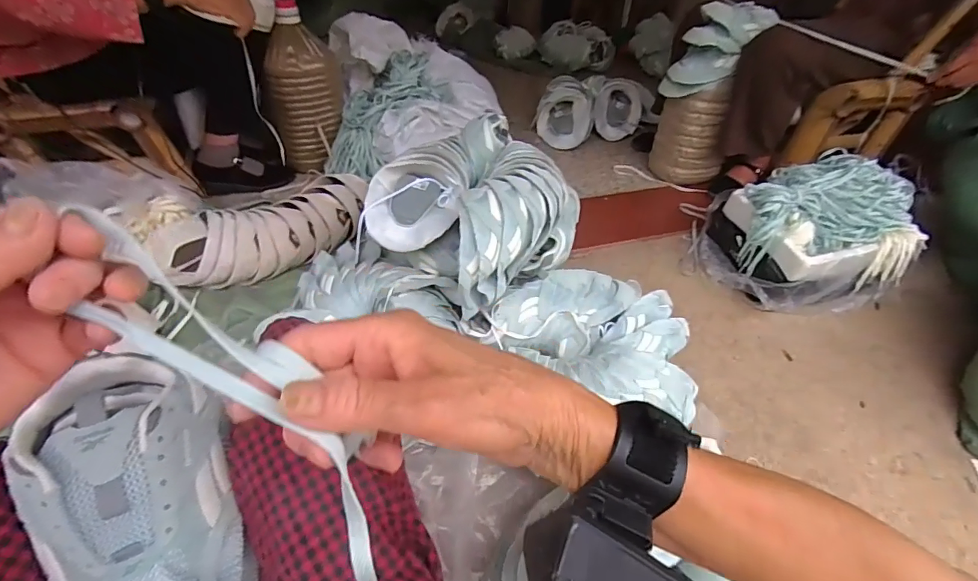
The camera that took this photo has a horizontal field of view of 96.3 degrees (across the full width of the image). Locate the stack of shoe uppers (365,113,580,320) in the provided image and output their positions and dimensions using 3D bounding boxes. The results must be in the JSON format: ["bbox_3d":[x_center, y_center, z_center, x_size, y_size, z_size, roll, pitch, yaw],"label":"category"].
[{"bbox_3d":[-0.015,-0.158,0.853,0.318,0.180,0.382,27,48,23],"label":"stack of shoe uppers"}]

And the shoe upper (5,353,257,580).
[{"bbox_3d":[-0.254,0.166,0.321,0.115,0.085,0.232,-16,84,-23],"label":"shoe upper"}]

